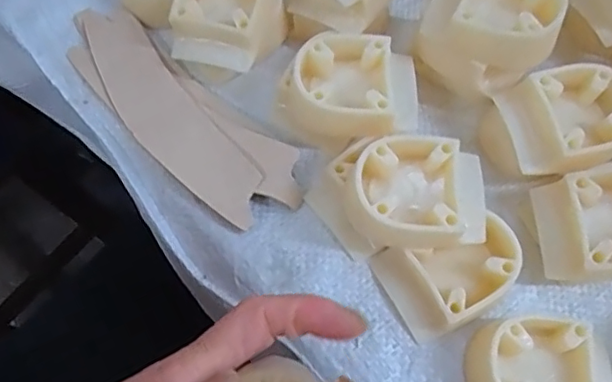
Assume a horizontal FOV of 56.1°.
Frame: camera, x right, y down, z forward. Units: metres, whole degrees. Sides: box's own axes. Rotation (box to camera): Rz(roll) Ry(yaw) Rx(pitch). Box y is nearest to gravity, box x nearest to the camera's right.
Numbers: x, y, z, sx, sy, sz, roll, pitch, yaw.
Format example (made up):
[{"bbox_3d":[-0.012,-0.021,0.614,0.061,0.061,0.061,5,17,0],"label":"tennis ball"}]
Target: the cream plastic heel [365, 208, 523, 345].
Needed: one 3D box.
[{"bbox_3d":[0.067,0.035,0.264,0.057,0.024,0.045,-27,69,-11],"label":"cream plastic heel"}]

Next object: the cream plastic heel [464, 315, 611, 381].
[{"bbox_3d":[0.103,0.078,0.246,0.062,0.023,0.045,-2,66,-1],"label":"cream plastic heel"}]

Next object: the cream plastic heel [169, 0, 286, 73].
[{"bbox_3d":[-0.041,-0.093,0.308,0.051,0.044,0.055,0,66,0],"label":"cream plastic heel"}]

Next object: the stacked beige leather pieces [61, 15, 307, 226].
[{"bbox_3d":[-0.071,-0.043,0.303,0.162,0.011,0.047,40,69,16],"label":"stacked beige leather pieces"}]

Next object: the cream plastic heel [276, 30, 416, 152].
[{"bbox_3d":[0.020,-0.049,0.291,0.070,0.039,0.050,5,65,2],"label":"cream plastic heel"}]

